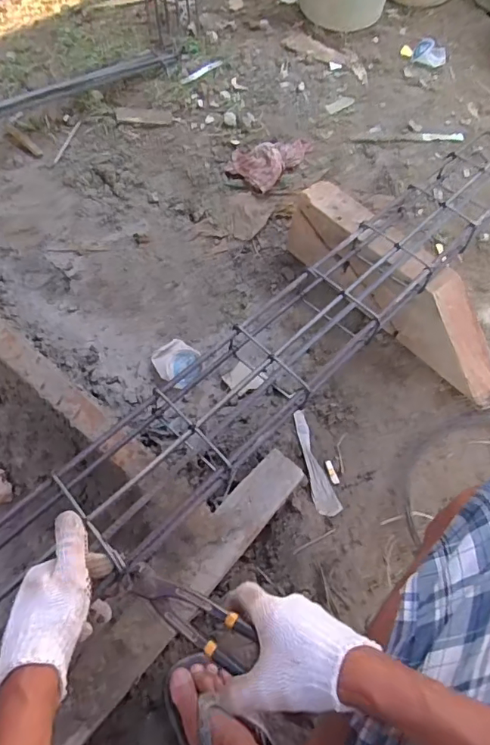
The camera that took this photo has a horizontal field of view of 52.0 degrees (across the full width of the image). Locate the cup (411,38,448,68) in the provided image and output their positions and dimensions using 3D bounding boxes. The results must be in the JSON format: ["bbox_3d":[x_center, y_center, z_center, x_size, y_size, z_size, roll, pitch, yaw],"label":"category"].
[{"bbox_3d":[0.519,-0.892,1.404,0.097,0.043,0.059,21,64,8],"label":"cup"}]

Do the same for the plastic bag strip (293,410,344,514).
[{"bbox_3d":[0.112,0.148,0.842,0.042,0.011,0.186,-15,65,-10],"label":"plastic bag strip"}]

